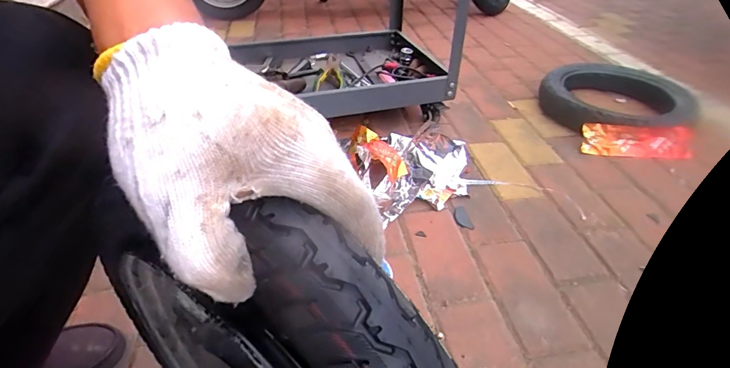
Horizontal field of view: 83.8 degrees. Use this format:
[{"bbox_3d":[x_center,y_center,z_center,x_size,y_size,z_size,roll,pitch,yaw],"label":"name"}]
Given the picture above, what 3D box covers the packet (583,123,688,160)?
[{"bbox_3d":[0.594,-0.093,0.898,0.219,0.066,0.028,5,5,10],"label":"packet"}]

